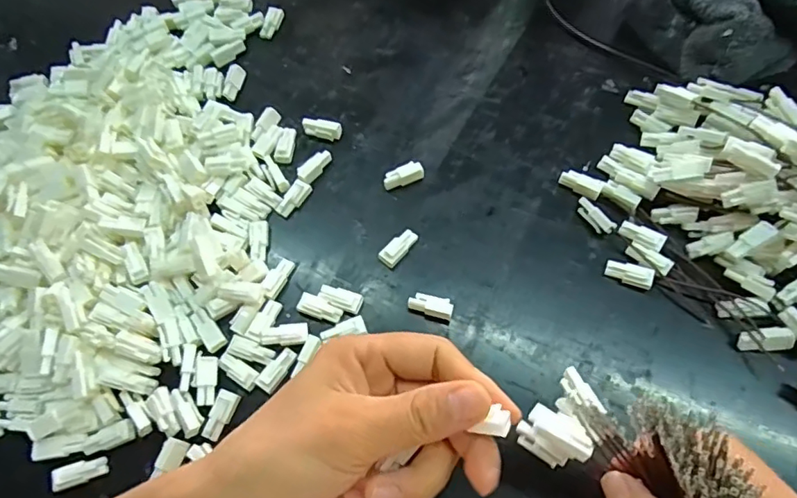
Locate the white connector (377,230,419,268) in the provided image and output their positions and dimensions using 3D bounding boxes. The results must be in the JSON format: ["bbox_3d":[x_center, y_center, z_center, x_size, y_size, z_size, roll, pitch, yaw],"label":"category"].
[{"bbox_3d":[0.000,-0.001,0.315,0.011,0.008,0.026,39,73,18],"label":"white connector"}]

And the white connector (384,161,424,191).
[{"bbox_3d":[0.003,-0.045,0.335,0.025,0.011,0.011,-23,66,-7],"label":"white connector"}]

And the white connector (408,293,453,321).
[{"bbox_3d":[0.018,0.032,0.297,0.025,0.011,0.011,13,67,9],"label":"white connector"}]

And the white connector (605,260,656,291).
[{"bbox_3d":[0.131,0.014,0.300,0.025,0.004,0.012,18,79,23],"label":"white connector"}]

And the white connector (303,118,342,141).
[{"bbox_3d":[-0.051,-0.080,0.354,0.025,0.005,0.012,12,66,-6],"label":"white connector"}]

